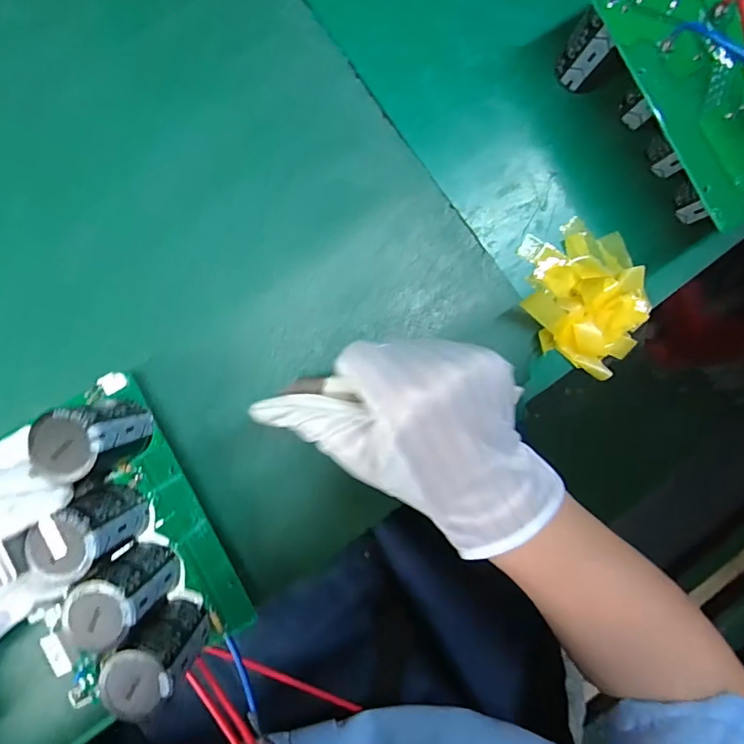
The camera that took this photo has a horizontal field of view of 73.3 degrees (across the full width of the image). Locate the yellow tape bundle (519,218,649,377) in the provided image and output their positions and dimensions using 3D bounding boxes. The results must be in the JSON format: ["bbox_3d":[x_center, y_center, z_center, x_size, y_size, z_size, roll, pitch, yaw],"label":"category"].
[{"bbox_3d":[0.135,-0.051,0.309,0.086,0.025,0.089,23,90,-5],"label":"yellow tape bundle"}]

